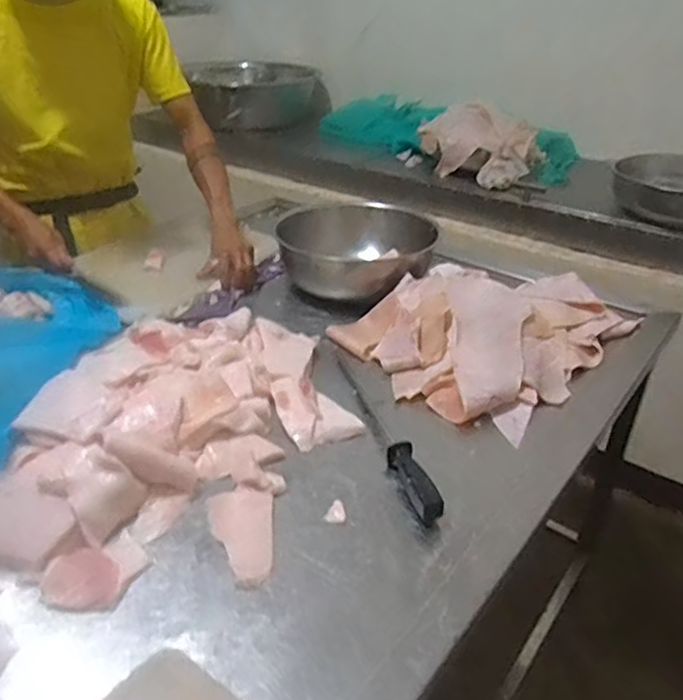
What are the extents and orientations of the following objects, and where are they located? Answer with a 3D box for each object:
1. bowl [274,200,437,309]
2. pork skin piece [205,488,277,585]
[{"bbox_3d":[0.033,-0.196,1.306,0.286,0.101,0.286,11,34,11],"label":"bowl"},{"bbox_3d":[-0.112,0.213,0.746,0.074,0.015,0.137,-9,33,-16],"label":"pork skin piece"}]

